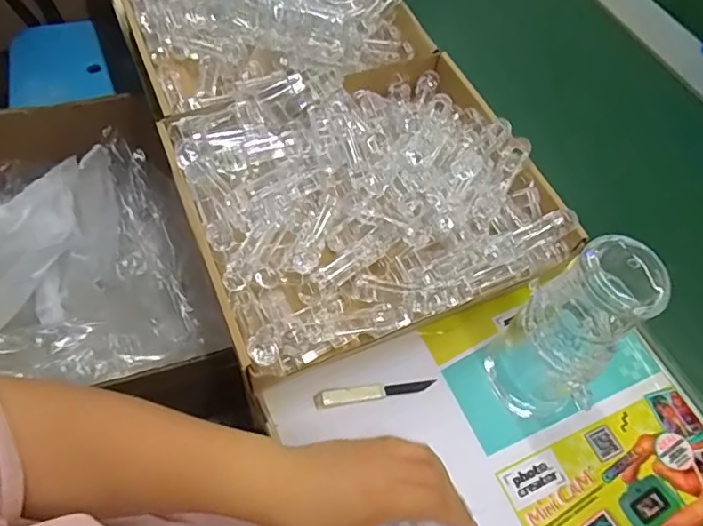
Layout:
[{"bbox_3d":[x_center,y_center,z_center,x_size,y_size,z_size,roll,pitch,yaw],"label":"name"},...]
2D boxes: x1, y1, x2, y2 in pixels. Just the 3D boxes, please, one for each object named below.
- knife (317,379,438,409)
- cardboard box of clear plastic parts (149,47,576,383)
[{"bbox_3d":[0.019,0.106,0.438,0.098,0.004,0.013,-6,60,-8],"label":"knife"},{"bbox_3d":[0.017,-0.069,0.498,0.321,0.058,0.277,-18,63,-15],"label":"cardboard box of clear plastic parts"}]

